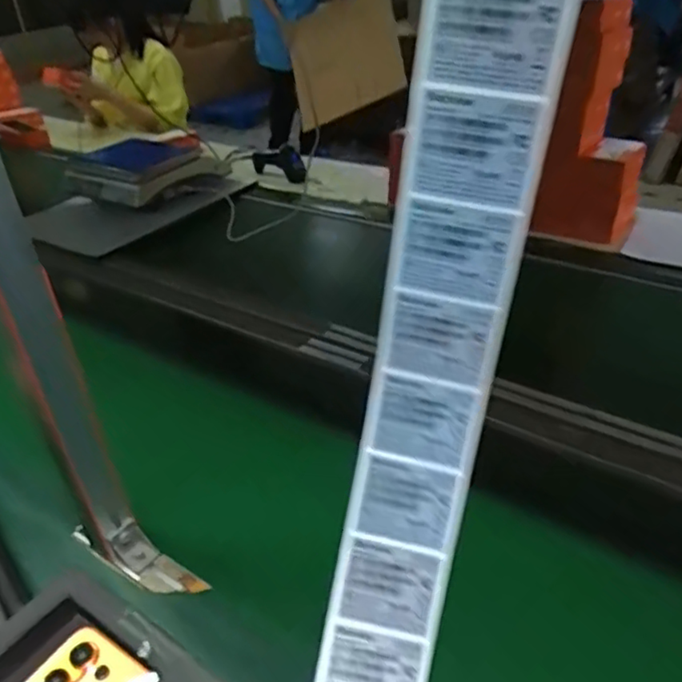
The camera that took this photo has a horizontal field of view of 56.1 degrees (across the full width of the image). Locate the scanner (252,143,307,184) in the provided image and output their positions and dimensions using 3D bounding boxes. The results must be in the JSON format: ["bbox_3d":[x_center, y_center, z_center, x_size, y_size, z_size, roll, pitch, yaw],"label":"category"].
[{"bbox_3d":[-0.181,-0.522,1.898,0.151,0.090,0.076,-6,34,-2],"label":"scanner"}]

